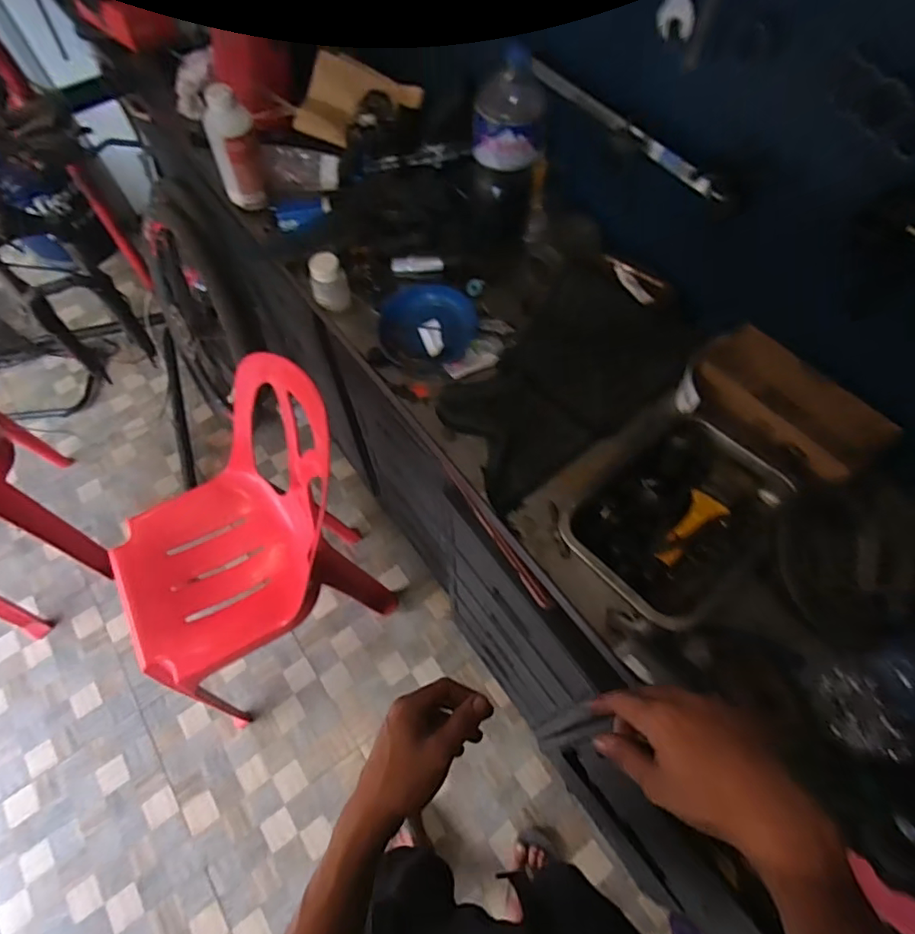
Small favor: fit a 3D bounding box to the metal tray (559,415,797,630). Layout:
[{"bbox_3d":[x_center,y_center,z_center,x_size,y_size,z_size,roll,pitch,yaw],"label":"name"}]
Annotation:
[{"bbox_3d":[0.259,0.055,0.646,0.257,0.039,0.190,-33,66,-17],"label":"metal tray"}]

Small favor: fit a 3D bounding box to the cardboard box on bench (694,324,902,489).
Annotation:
[{"bbox_3d":[0.387,-0.069,0.659,0.098,0.082,0.220,-32,66,-16],"label":"cardboard box on bench"}]

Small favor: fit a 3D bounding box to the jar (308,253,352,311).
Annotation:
[{"bbox_3d":[-0.187,-0.269,0.803,0.055,0.077,0.045,-14,62,-7],"label":"jar"}]

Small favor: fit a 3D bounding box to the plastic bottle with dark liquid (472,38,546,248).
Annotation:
[{"bbox_3d":[0.063,-0.408,0.732,0.093,0.232,0.091,4,61,3],"label":"plastic bottle with dark liquid"}]

